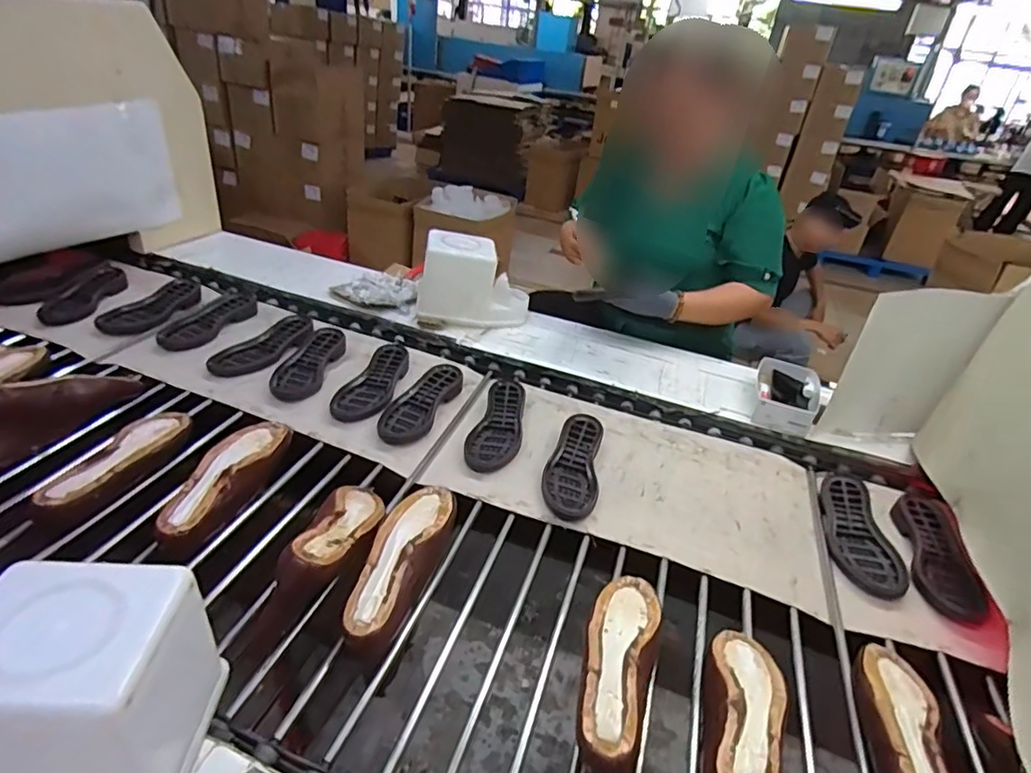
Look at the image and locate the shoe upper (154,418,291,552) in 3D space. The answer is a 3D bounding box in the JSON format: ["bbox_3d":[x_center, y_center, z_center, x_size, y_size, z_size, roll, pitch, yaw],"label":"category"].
[{"bbox_3d":[-0.417,0.139,0.822,0.092,0.067,0.239,17,34,17],"label":"shoe upper"}]

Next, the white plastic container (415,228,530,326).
[{"bbox_3d":[-0.096,-0.240,1.333,0.255,0.199,0.126,2,32,-6],"label":"white plastic container"}]

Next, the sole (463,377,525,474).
[{"bbox_3d":[-0.025,0.064,1.044,0.088,0.027,0.237,12,32,9],"label":"sole"}]

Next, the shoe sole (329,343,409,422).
[{"bbox_3d":[-0.275,-0.014,1.117,0.095,0.026,0.241,8,32,4],"label":"shoe sole"}]

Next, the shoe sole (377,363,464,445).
[{"bbox_3d":[-0.176,0.028,1.069,0.087,0.035,0.226,15,33,15],"label":"shoe sole"}]

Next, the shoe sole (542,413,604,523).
[{"bbox_3d":[0.096,0.127,0.957,0.089,0.034,0.240,10,32,6],"label":"shoe sole"}]

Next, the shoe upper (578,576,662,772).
[{"bbox_3d":[0.107,0.325,0.635,0.076,0.112,0.253,12,45,10],"label":"shoe upper"}]

